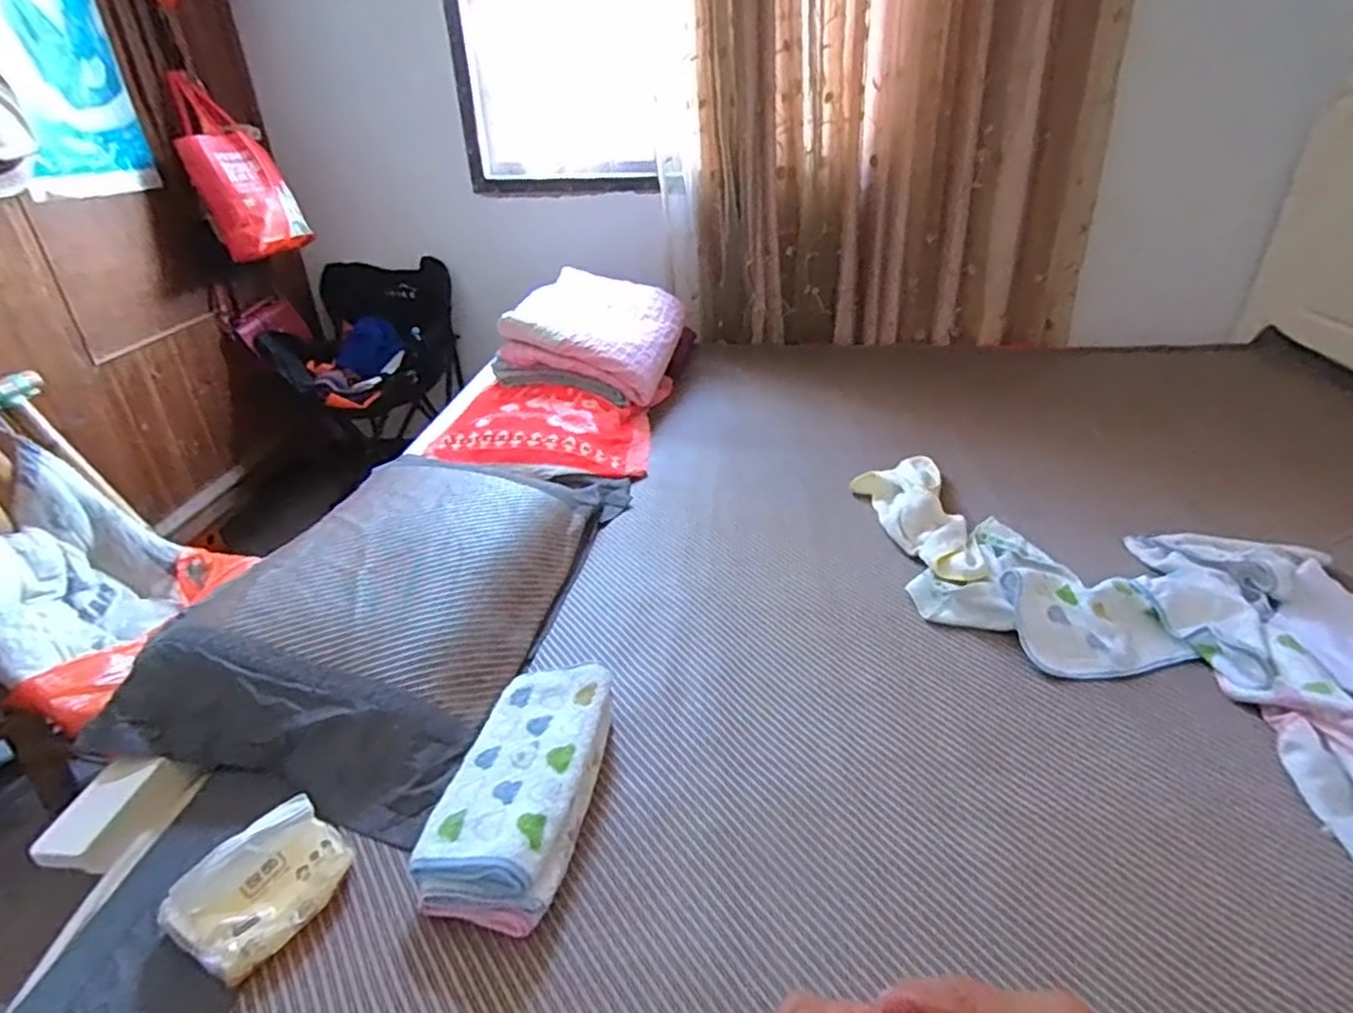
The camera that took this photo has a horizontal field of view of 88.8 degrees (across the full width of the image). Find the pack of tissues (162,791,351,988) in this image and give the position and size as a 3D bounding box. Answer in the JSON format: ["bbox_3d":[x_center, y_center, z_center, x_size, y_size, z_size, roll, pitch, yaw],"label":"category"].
[{"bbox_3d":[-0.353,0.329,0.596,0.085,0.074,0.131,21,37,33],"label":"pack of tissues"}]

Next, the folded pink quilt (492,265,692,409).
[{"bbox_3d":[-0.182,-0.422,1.662,0.355,0.164,0.459,3,31,8],"label":"folded pink quilt"}]

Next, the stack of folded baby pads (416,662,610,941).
[{"bbox_3d":[-0.152,0.271,0.693,0.134,0.070,0.264,4,31,10],"label":"stack of folded baby pads"}]

